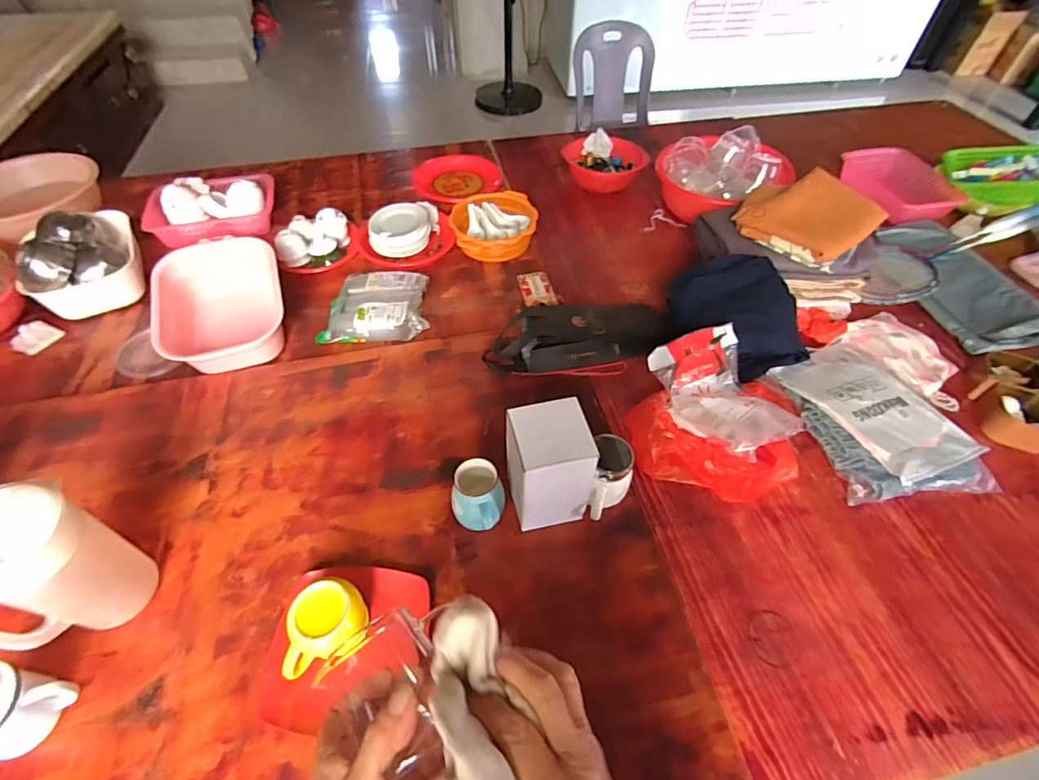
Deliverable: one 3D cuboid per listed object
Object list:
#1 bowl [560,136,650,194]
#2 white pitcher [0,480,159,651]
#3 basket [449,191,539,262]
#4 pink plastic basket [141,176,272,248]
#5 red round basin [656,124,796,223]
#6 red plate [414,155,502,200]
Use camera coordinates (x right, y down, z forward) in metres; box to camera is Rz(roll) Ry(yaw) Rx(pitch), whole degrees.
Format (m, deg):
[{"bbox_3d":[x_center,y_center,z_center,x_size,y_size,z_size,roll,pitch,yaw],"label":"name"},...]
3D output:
[{"bbox_3d":[0.253,-0.663,1.452,0.220,0.074,0.207,0,52,0],"label":"bowl"},{"bbox_3d":[-0.595,0.238,0.633,0.105,0.243,0.151,31,58,21],"label":"white pitcher"},{"bbox_3d":[-0.066,-0.425,1.281,0.221,0.084,0.198,-12,53,-10],"label":"basket"},{"bbox_3d":[-0.826,-0.494,1.329,0.316,0.096,0.197,-7,52,-6],"label":"pink plastic basket"},{"bbox_3d":[0.532,-0.565,1.312,0.273,0.129,0.260,0,52,0],"label":"red round basin"},{"bbox_3d":[-0.184,-0.629,1.458,0.254,0.031,0.246,0,52,0],"label":"red plate"}]

